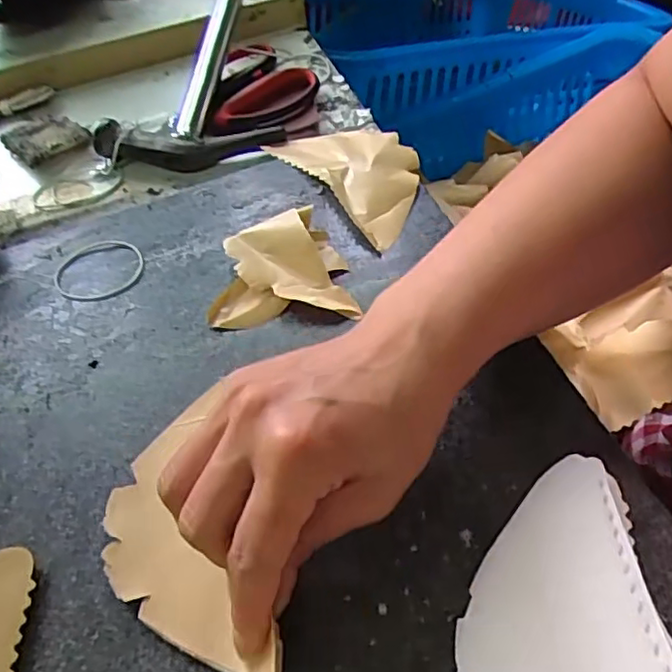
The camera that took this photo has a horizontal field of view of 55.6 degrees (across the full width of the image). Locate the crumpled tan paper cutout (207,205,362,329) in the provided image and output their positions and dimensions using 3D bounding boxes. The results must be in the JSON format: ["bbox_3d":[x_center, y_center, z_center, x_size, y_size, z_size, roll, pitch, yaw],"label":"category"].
[{"bbox_3d":[-0.034,-0.042,0.383,0.080,0.015,0.079,-7,53,1],"label":"crumpled tan paper cutout"}]

